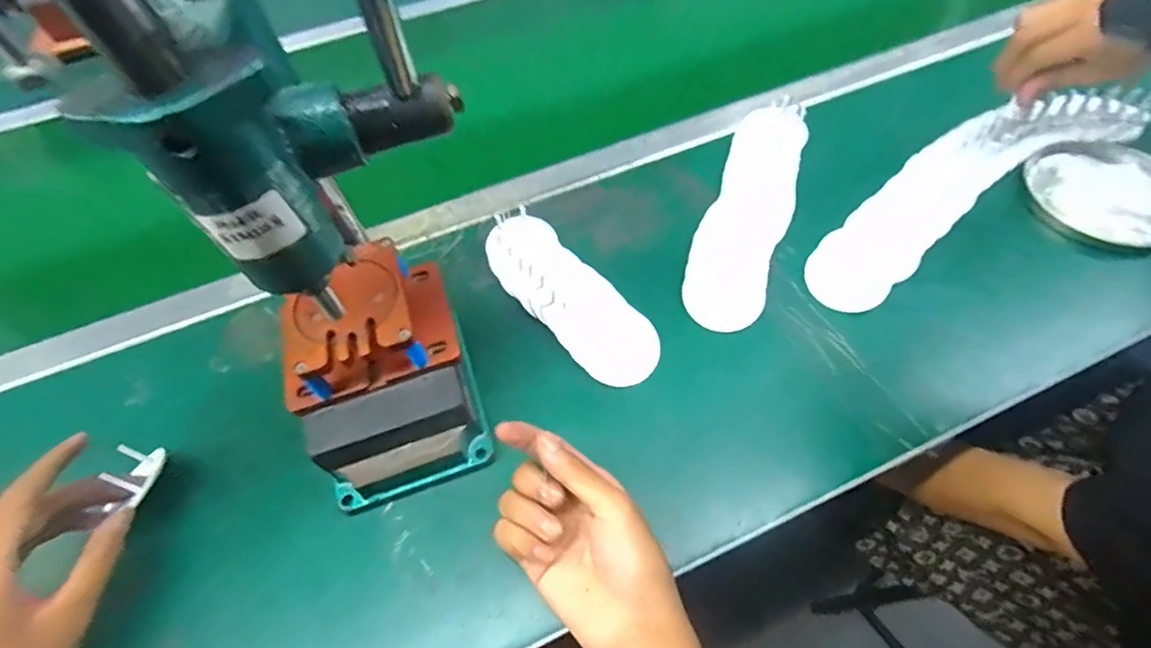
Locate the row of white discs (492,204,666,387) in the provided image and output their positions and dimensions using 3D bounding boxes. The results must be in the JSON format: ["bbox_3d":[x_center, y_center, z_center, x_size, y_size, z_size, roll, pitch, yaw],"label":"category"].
[{"bbox_3d":[-0.011,-0.031,0.446,0.063,0.029,0.194,-36,60,-18],"label":"row of white discs"}]

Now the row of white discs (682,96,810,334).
[{"bbox_3d":[0.161,-0.112,0.491,0.069,0.018,0.268,17,59,16],"label":"row of white discs"}]

